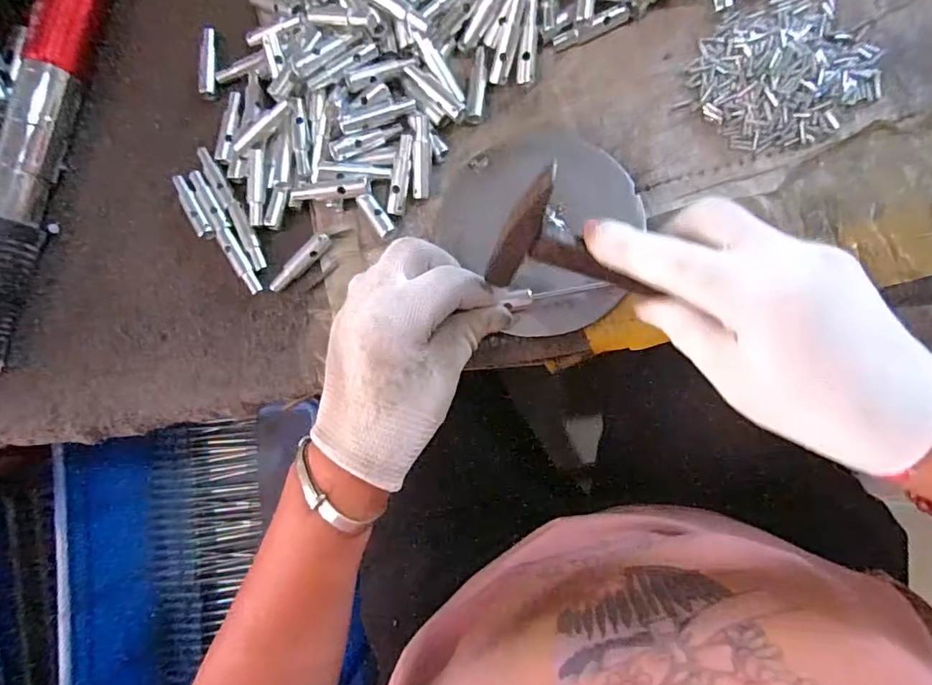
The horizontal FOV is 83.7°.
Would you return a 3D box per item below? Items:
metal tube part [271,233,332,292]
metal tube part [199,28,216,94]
[{"bbox_3d":[-0.109,-0.052,0.342,0.051,0.009,0.011,-42,82,4],"label":"metal tube part"},{"bbox_3d":[-0.183,-0.200,0.369,0.010,0.006,0.049,0,87,8],"label":"metal tube part"}]

